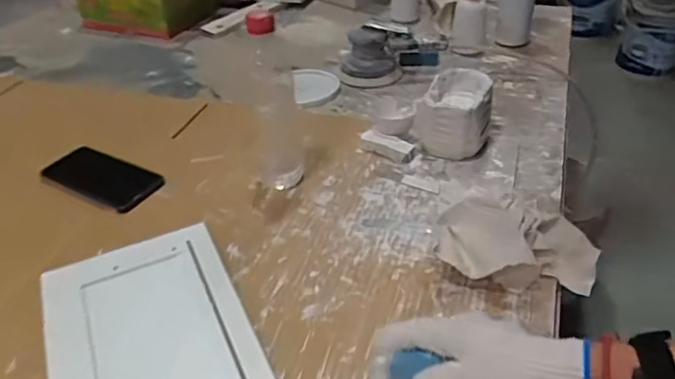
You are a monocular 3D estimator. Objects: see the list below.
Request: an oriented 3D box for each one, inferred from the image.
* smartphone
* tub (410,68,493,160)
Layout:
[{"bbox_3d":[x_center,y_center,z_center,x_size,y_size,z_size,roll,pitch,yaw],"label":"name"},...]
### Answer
[{"bbox_3d":[-0.319,-0.015,0.759,0.170,0.016,0.083,16,42,22],"label":"smartphone"},{"bbox_3d":[0.155,-0.101,0.759,0.096,0.091,0.105,-1,38,1],"label":"tub"}]

